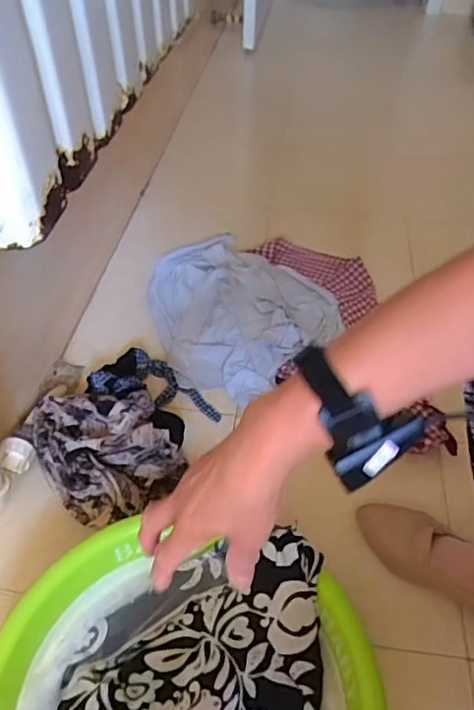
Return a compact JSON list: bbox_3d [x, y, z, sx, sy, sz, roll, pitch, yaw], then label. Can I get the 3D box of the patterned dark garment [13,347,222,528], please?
[{"bbox_3d":[-0.156,0.093,0.773,0.212,0.082,0.261,31,51,22],"label":"patterned dark garment"}]

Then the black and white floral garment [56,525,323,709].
[{"bbox_3d":[-0.043,0.313,0.504,0.241,0.092,0.284,4,46,-3],"label":"black and white floral garment"}]

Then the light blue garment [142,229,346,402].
[{"bbox_3d":[0.015,-0.098,0.994,0.317,0.062,0.415,-9,48,-15],"label":"light blue garment"}]

